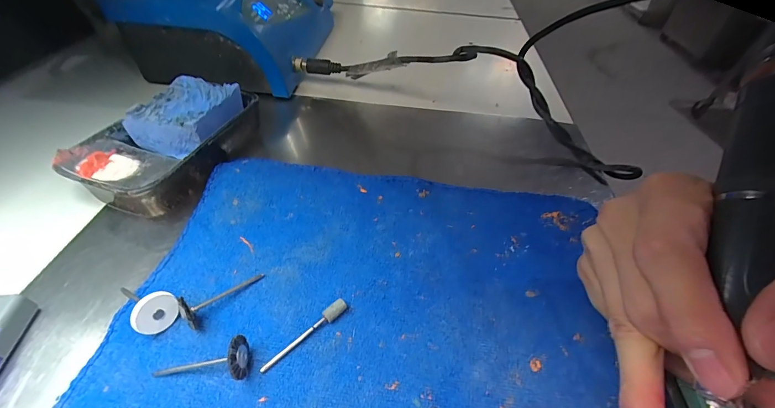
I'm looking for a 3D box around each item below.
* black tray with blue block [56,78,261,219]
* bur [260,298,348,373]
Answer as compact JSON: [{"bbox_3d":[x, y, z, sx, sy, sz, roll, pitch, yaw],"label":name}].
[{"bbox_3d":[-0.155,-0.046,0.246,0.081,0.039,0.129,17,47,13],"label":"black tray with blue block"},{"bbox_3d":[-0.041,0.064,0.167,0.048,0.007,0.006,-30,54,-29],"label":"bur"}]

